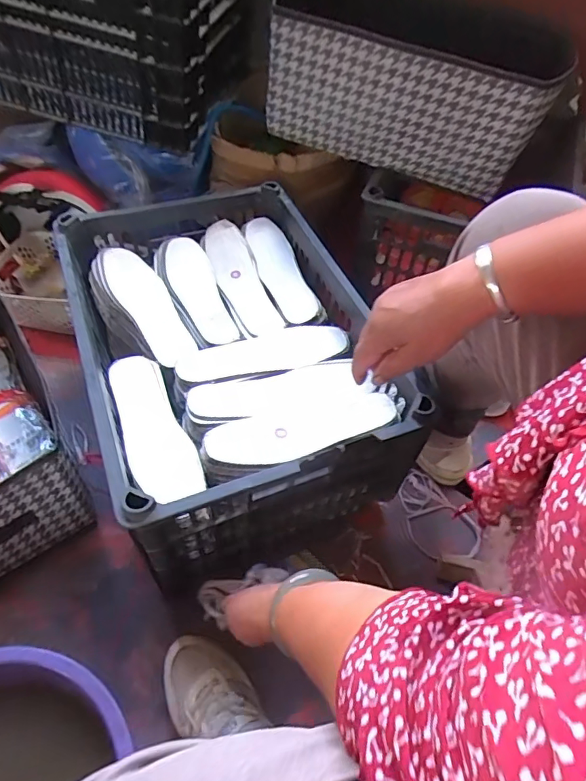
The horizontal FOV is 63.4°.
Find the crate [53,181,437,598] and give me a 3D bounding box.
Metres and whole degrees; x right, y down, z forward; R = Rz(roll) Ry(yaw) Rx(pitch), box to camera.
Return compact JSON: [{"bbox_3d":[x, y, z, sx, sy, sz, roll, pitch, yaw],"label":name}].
[{"bbox_3d":[-0.093,-0.038,0.683,0.344,0.241,0.496,-17,53,-16],"label":"crate"}]

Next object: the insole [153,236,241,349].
[{"bbox_3d":[-0.144,-0.151,0.698,0.074,0.029,0.246,-19,53,-17],"label":"insole"}]

